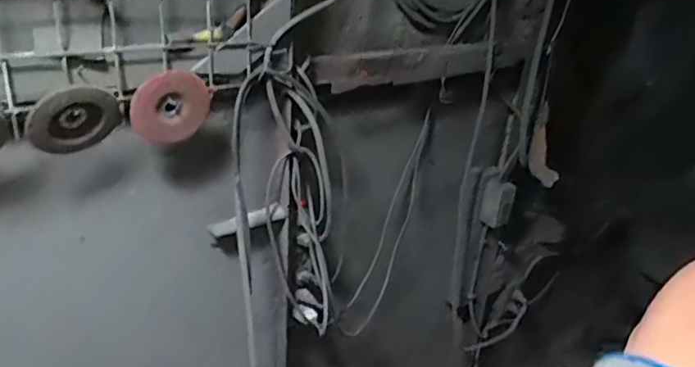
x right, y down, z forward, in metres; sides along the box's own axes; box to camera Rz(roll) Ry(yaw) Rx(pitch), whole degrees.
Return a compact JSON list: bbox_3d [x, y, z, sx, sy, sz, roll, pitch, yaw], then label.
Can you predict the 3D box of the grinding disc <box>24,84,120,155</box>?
[{"bbox_3d":[-0.287,-0.066,0.576,0.089,0.084,0.013,-37,64,-12],"label":"grinding disc"}]

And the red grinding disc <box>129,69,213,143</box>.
[{"bbox_3d":[-0.206,-0.090,0.646,0.093,0.093,0.011,3,36,-44],"label":"red grinding disc"}]

